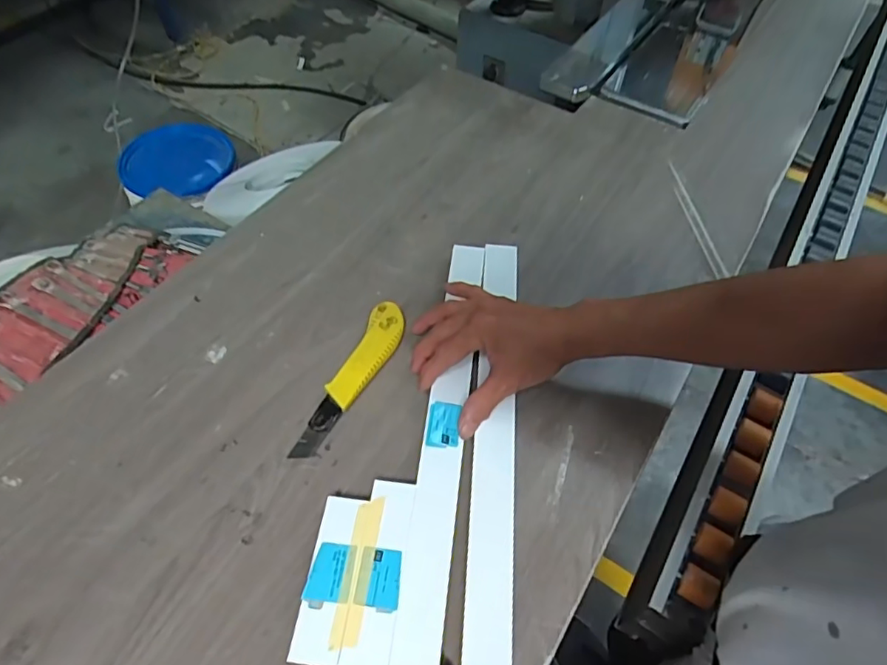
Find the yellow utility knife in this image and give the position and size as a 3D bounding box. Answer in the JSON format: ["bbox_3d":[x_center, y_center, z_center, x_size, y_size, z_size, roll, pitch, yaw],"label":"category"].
[{"bbox_3d":[-0.080,0.041,0.507,0.039,0.021,0.172,19,57,11],"label":"yellow utility knife"}]

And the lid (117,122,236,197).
[{"bbox_3d":[-0.722,-0.477,1.501,0.277,0.026,0.244,-1,63,-13],"label":"lid"}]

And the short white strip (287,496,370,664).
[{"bbox_3d":[-0.082,0.182,0.410,0.035,0.020,0.112,8,56,3],"label":"short white strip"}]

